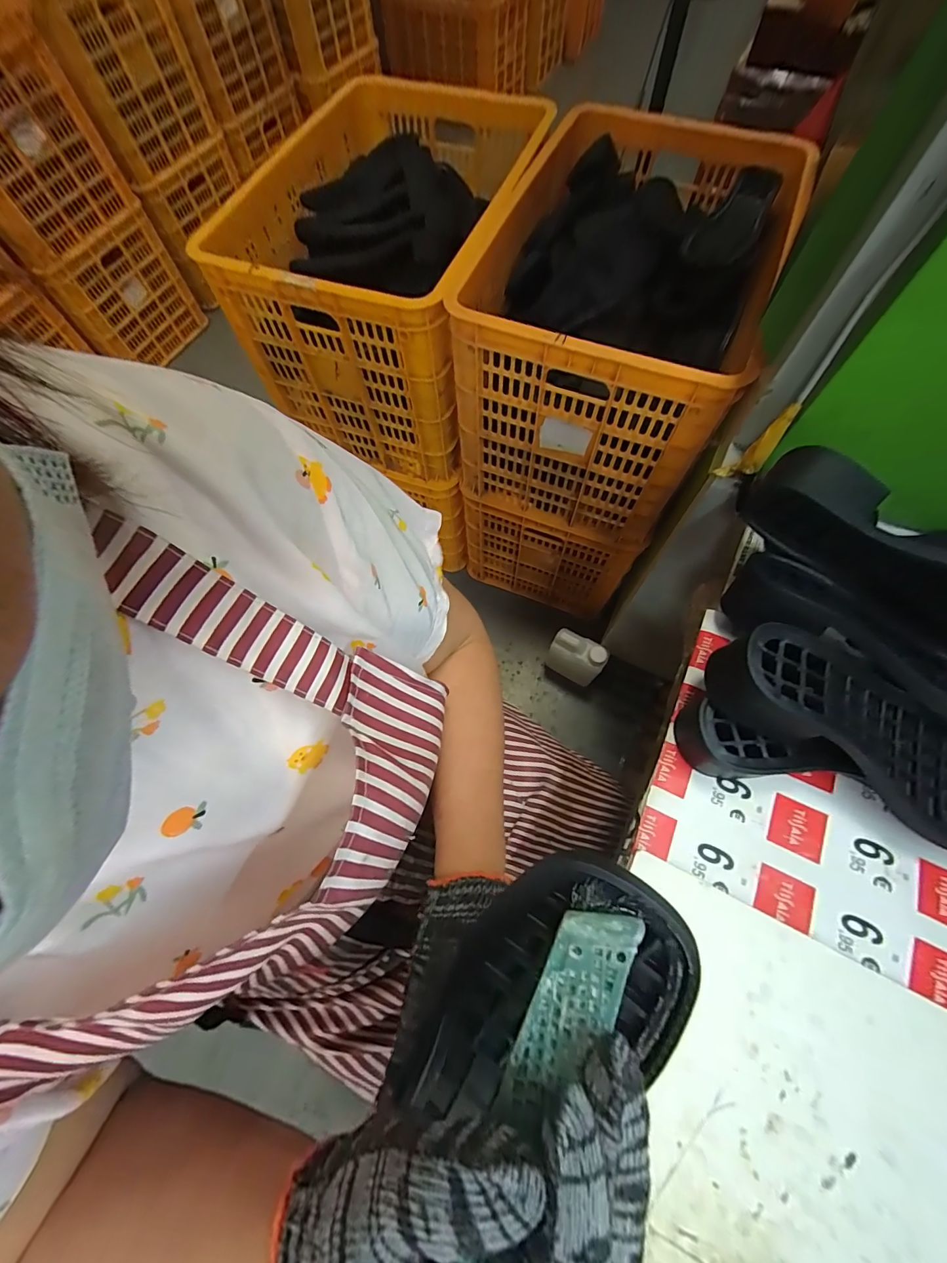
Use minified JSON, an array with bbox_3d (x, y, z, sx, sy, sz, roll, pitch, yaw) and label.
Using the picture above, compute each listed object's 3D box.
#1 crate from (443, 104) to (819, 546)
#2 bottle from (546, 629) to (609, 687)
[{"bbox_3d":[0.251,-0.572,0.834,0.457,0.378,0.621,23,71,10],"label":"crate"},{"bbox_3d":[0.251,0.072,1.073,0.129,0.213,0.059,33,73,14],"label":"bottle"}]

